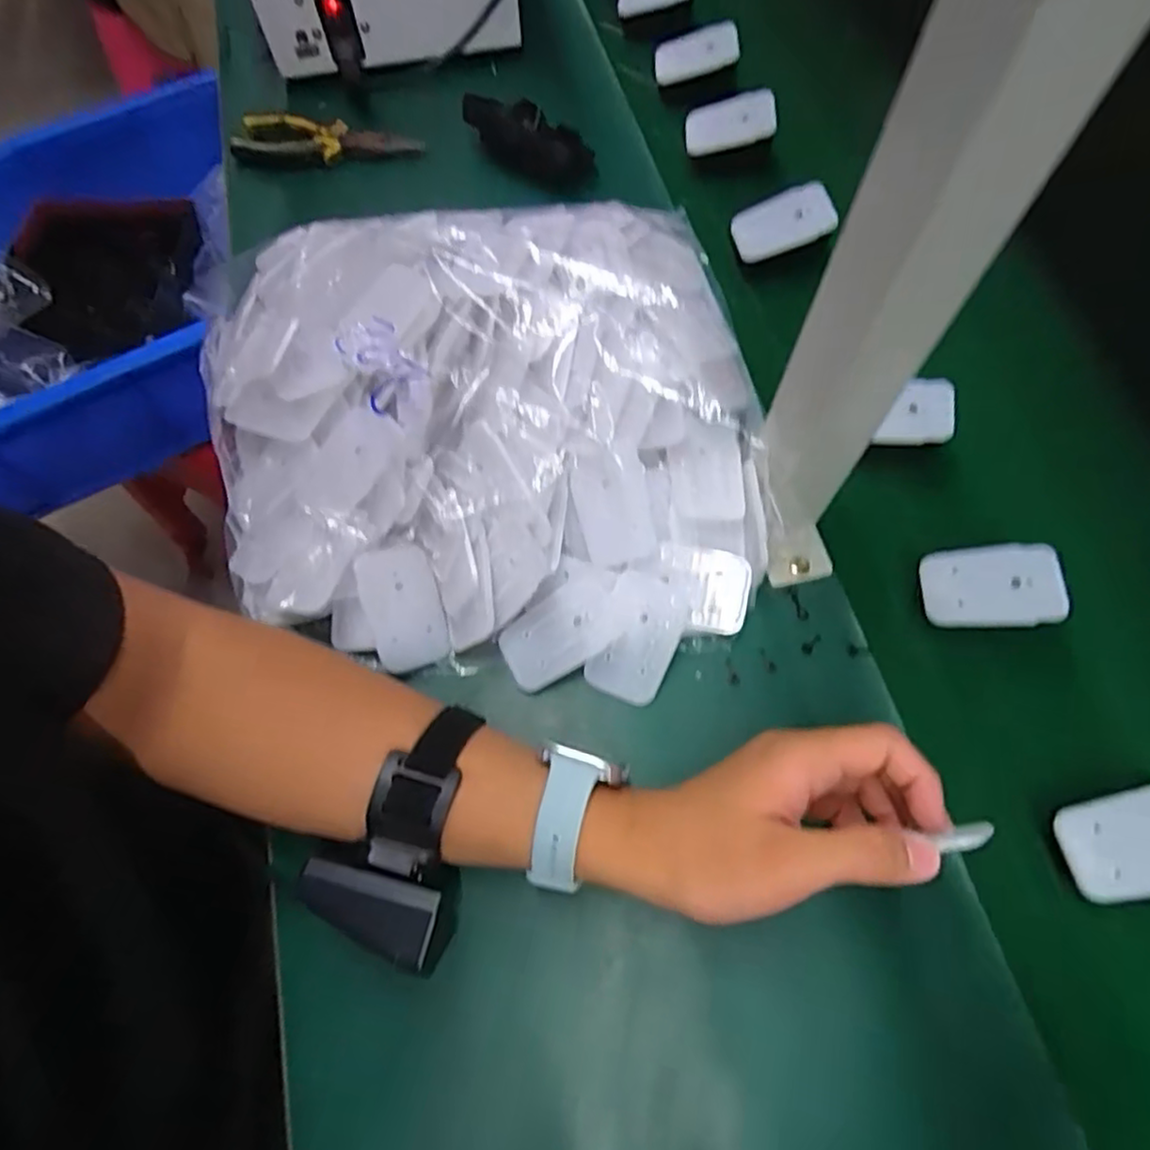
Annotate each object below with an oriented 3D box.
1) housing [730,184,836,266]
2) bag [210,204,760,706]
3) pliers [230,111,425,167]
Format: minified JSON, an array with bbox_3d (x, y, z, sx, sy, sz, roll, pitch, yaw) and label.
[{"bbox_3d":[0.150,-0.255,0.495,0.069,0.009,0.043,-11,94,25],"label":"housing"},{"bbox_3d":[-0.062,-0.083,0.407,0.322,0.091,0.314,-7,68,-1],"label":"bag"},{"bbox_3d":[-0.206,-0.356,0.568,0.157,0.013,0.046,12,69,7],"label":"pliers"}]

